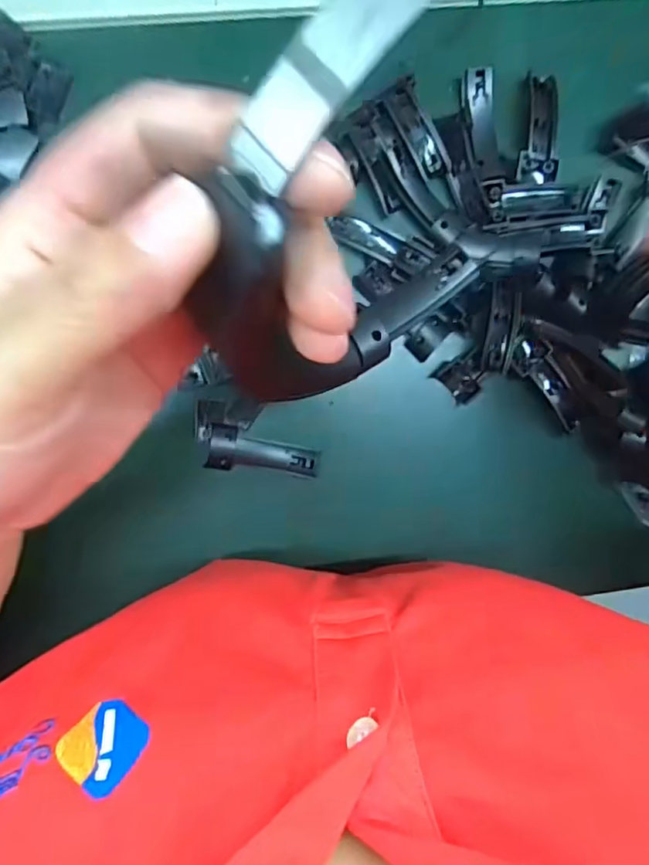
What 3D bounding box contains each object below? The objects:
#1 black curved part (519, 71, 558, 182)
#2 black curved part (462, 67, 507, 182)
[{"bbox_3d":[0.119,-0.171,0.337,0.022,0.007,0.058,-1,92,-7],"label":"black curved part"},{"bbox_3d":[0.088,-0.170,0.333,0.020,0.007,0.059,-14,94,-6],"label":"black curved part"}]

